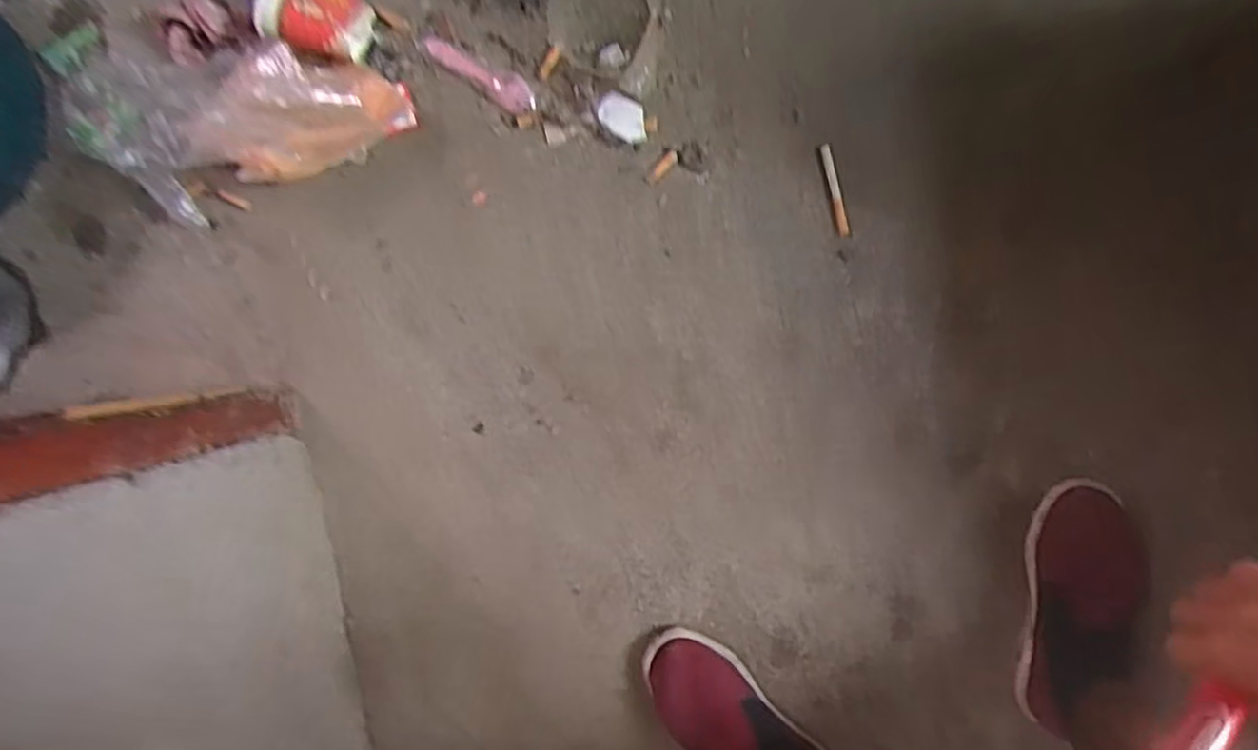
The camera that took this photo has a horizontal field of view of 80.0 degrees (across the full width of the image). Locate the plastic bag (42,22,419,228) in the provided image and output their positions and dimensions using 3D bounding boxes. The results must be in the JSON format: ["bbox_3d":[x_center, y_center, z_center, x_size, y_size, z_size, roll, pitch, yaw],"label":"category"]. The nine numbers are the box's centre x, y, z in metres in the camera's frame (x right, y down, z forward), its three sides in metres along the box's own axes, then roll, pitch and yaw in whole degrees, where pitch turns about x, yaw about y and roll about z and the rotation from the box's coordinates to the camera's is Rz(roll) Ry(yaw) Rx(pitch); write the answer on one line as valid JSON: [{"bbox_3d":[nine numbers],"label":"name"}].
[{"bbox_3d":[-0.364,-0.221,0.667,0.323,0.075,0.165,3,95,3],"label":"plastic bag"}]

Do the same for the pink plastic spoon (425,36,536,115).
[{"bbox_3d":[-0.136,-0.280,0.690,0.116,0.004,0.030,35,96,0],"label":"pink plastic spoon"}]

